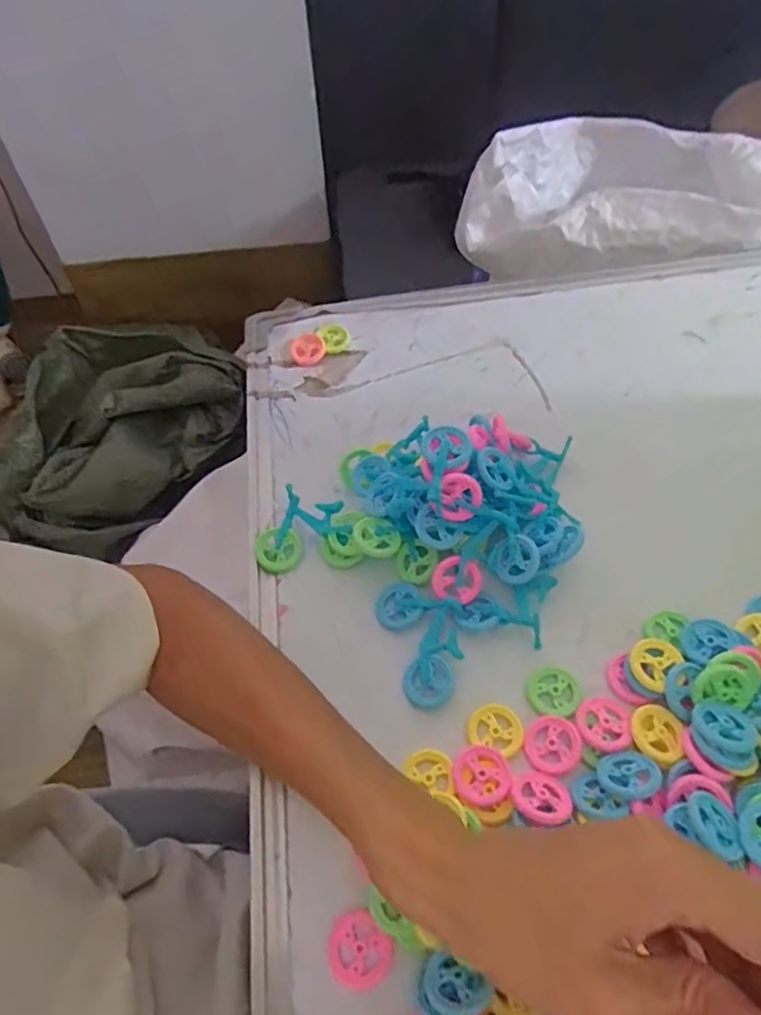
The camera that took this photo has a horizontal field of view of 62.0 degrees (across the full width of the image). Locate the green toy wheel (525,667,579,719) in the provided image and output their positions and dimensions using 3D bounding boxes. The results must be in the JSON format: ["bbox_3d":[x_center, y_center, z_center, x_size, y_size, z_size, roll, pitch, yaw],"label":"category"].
[{"bbox_3d":[0.096,0.103,0.353,0.029,0.005,0.027,-2,53,3],"label":"green toy wheel"}]

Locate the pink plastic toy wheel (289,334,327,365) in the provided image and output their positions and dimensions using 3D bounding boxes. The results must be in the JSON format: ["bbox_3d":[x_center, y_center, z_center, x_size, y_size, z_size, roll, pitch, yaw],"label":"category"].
[{"bbox_3d":[-0.061,-0.134,0.532,0.028,0.008,0.032,-12,54,-5],"label":"pink plastic toy wheel"}]

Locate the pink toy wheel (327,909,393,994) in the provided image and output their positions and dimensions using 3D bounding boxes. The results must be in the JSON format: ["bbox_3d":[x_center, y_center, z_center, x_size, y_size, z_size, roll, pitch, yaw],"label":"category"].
[{"bbox_3d":[-0.010,0.202,0.289,0.029,0.008,0.030,-2,53,3],"label":"pink toy wheel"}]

